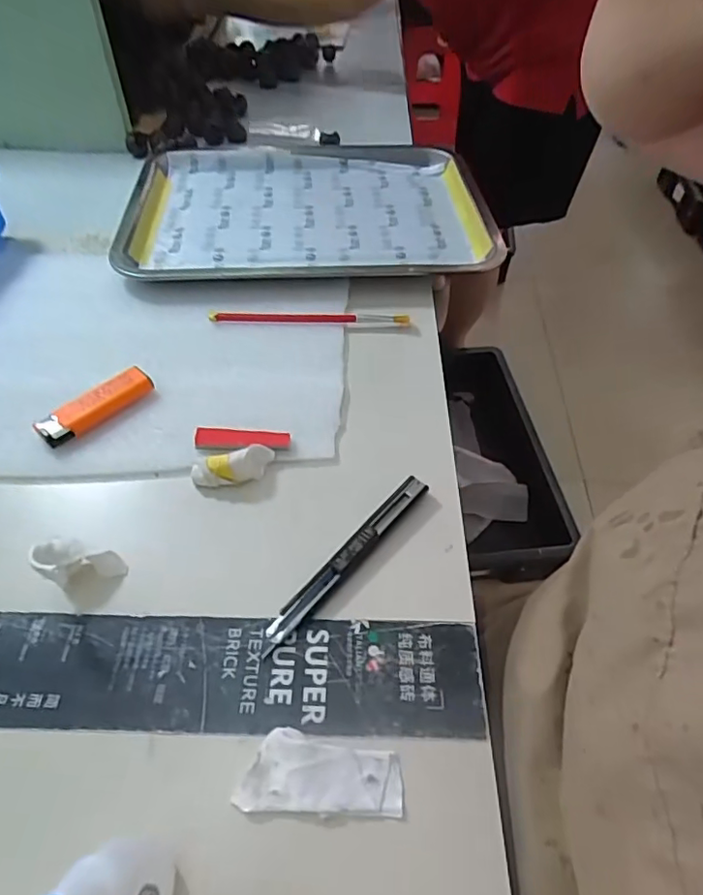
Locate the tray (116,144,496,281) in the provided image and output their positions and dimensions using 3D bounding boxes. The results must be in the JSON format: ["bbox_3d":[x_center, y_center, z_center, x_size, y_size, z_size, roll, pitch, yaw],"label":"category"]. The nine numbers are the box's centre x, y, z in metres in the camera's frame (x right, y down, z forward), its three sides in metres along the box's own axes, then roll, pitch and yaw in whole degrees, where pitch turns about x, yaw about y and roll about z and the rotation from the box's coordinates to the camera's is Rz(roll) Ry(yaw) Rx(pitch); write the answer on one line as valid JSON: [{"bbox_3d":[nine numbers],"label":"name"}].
[{"bbox_3d":[-0.043,-0.240,0.565,0.343,0.029,0.257,-3,51,-3],"label":"tray"}]

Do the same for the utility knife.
[{"bbox_3d":[-0.001,0.064,0.334,0.014,0.010,0.138,35,59,24],"label":"utility knife"}]

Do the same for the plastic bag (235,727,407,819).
[{"bbox_3d":[-0.014,0.153,0.264,0.075,0.010,0.032,3,51,1],"label":"plastic bag"}]

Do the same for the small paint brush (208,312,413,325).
[{"bbox_3d":[-0.033,-0.108,0.464,0.163,0.008,0.013,0,51,-1],"label":"small paint brush"}]

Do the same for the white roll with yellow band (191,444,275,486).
[{"bbox_3d":[-0.077,0.010,0.366,0.053,0.018,0.019,-16,53,-13],"label":"white roll with yellow band"}]

